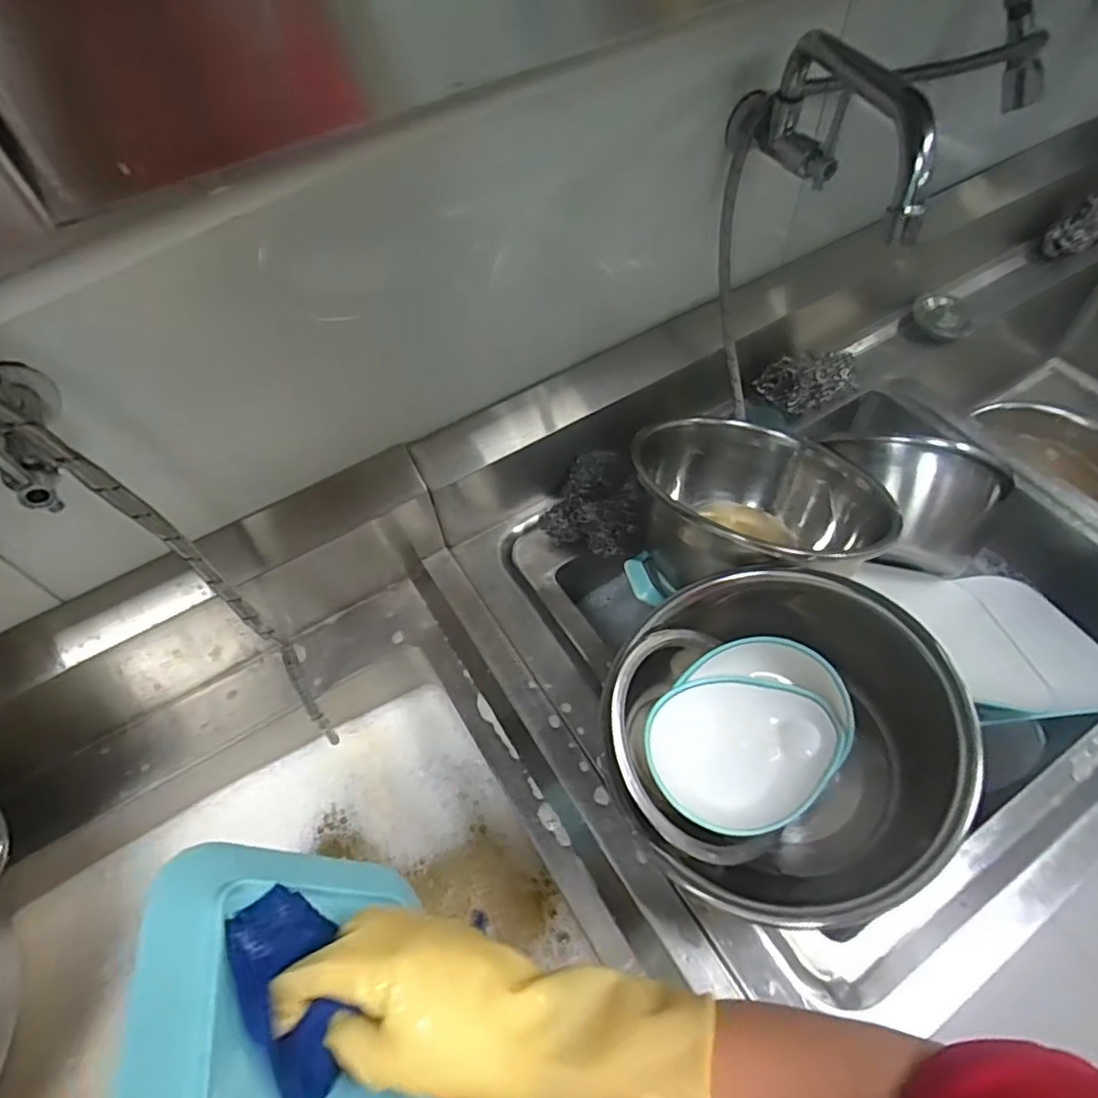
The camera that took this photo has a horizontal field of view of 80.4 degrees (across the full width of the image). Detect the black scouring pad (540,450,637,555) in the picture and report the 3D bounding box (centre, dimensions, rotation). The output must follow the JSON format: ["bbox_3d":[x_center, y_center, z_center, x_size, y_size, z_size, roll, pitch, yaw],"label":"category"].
[{"bbox_3d":[0.050,-0.049,0.701,0.093,0.060,0.102,17,60,15],"label":"black scouring pad"}]

